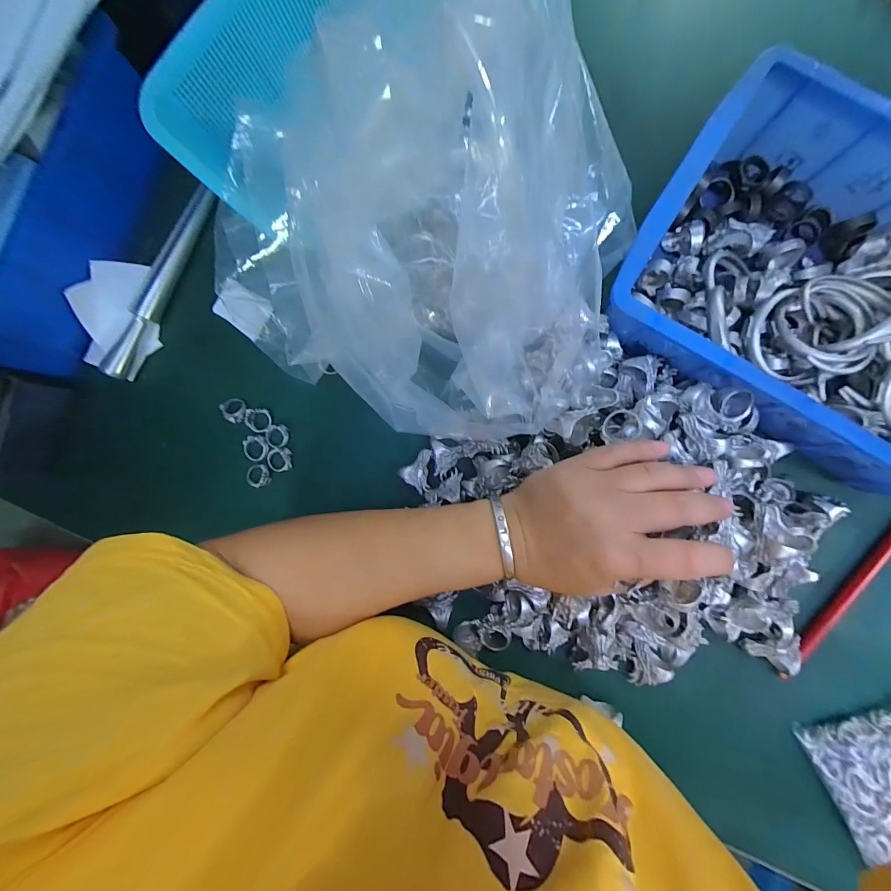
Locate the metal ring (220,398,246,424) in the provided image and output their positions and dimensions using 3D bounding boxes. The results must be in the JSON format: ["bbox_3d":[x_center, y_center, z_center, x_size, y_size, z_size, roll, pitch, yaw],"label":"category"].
[{"bbox_3d":[-0.199,-0.034,0.353,0.020,0.013,0.020,0,88,4],"label":"metal ring"}]

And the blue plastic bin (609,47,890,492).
[{"bbox_3d":[0.291,-0.112,0.284,0.294,0.076,0.209,31,91,4],"label":"blue plastic bin"}]

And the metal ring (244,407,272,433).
[{"bbox_3d":[-0.176,-0.024,0.354,0.021,0.011,0.022,0,88,4],"label":"metal ring"}]

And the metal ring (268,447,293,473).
[{"bbox_3d":[-0.155,0.014,0.352,0.023,0.014,0.021,0,88,4],"label":"metal ring"}]

